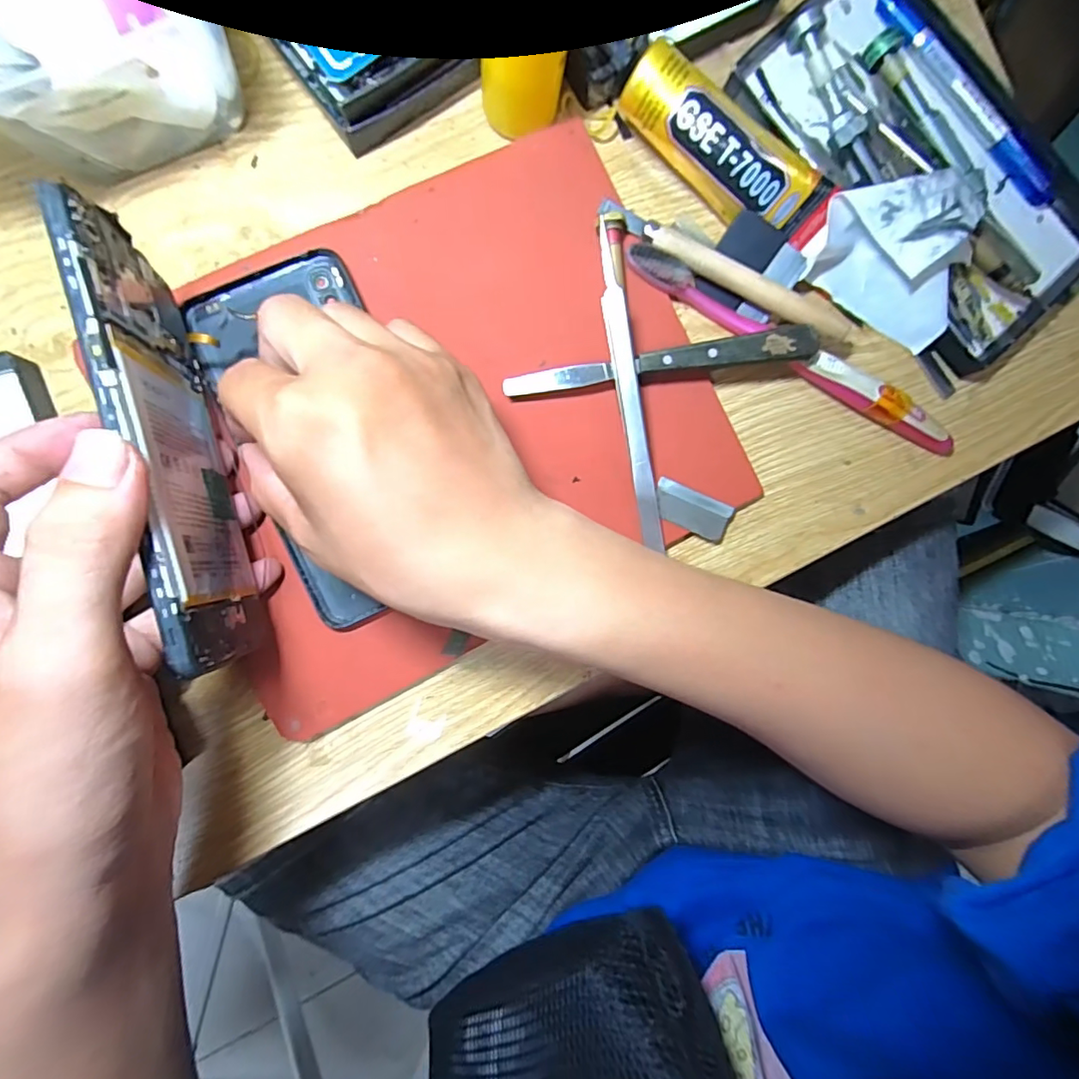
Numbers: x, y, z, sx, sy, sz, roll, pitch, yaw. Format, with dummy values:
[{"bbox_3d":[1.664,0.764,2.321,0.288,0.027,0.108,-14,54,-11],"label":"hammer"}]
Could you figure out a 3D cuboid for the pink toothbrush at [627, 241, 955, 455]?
[{"bbox_3d":[0.126,-0.092,0.263,0.186,0.016,0.018,29,88,-6],"label":"pink toothbrush"}]

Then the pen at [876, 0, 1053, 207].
[{"bbox_3d":[0.216,-0.222,0.274,0.132,0.010,0.014,44,86,-5],"label":"pen"}]

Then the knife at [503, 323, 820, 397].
[{"bbox_3d":[0.056,-0.081,0.251,0.143,0.020,0.014,-10,92,-6],"label":"knife"}]

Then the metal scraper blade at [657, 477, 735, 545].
[{"bbox_3d":[0.074,-0.014,0.263,0.040,0.004,0.019,25,88,-6],"label":"metal scraper blade"}]

